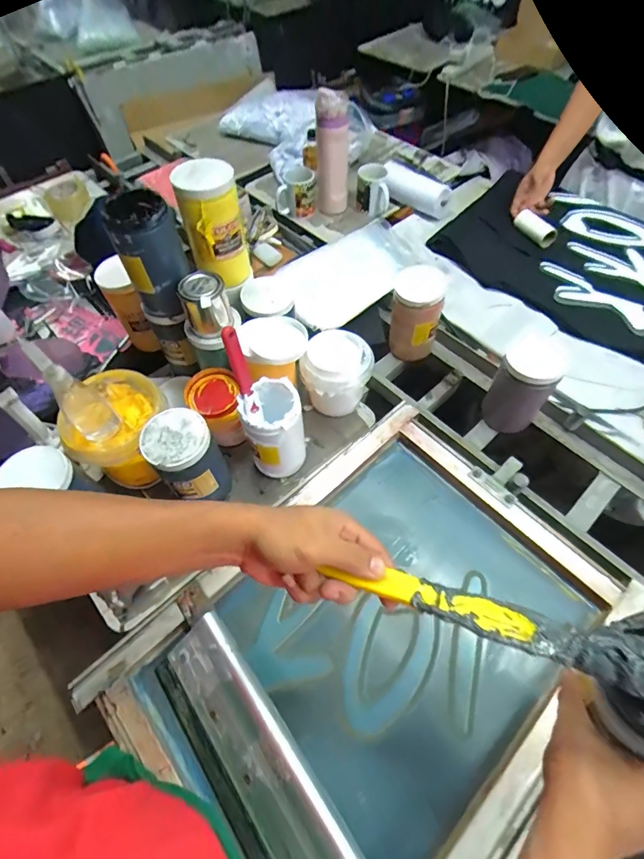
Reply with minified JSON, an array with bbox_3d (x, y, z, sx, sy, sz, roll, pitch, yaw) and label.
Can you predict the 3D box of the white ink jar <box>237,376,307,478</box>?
[{"bbox_3d":[-0.077,0.003,0.668,0.086,0.174,0.089,0,58,0],"label":"white ink jar"}]

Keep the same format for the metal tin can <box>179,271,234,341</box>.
[{"bbox_3d":[-0.183,-0.195,0.648,0.071,0.086,0.062,-21,60,-12],"label":"metal tin can"}]

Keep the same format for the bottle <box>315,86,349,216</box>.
[{"bbox_3d":[0.026,-0.688,1.041,0.086,0.276,0.062,1,58,2],"label":"bottle"}]

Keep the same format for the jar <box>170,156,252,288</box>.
[{"bbox_3d":[-0.178,-0.330,0.671,0.095,0.177,0.092,-16,59,-9],"label":"jar"}]

